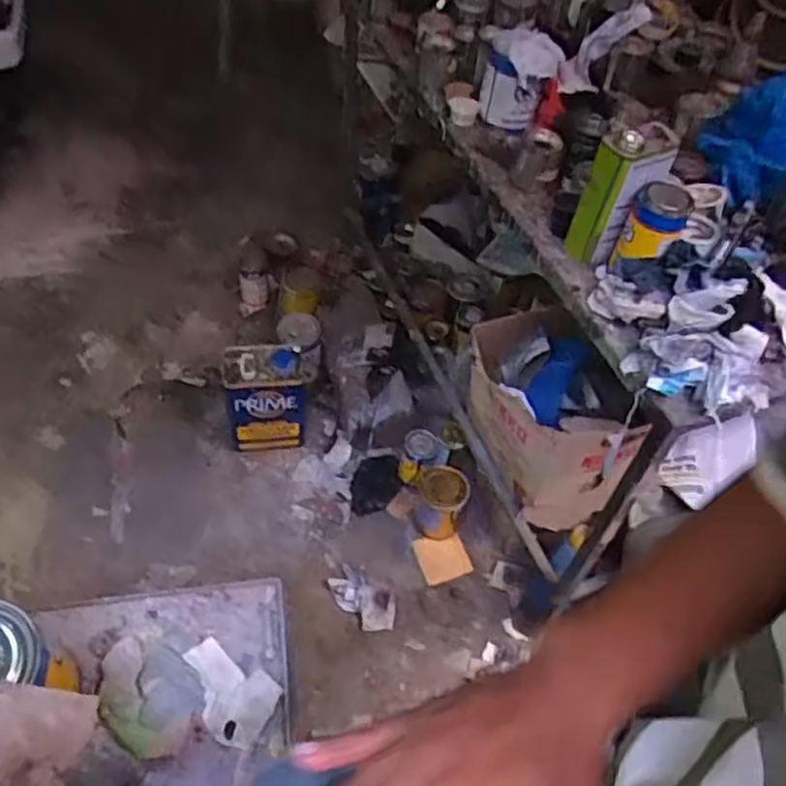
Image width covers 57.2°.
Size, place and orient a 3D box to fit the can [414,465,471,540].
[{"bbox_3d":[0.103,0.230,1.545,0.101,0.141,0.108,3,49,-3],"label":"can"}]

